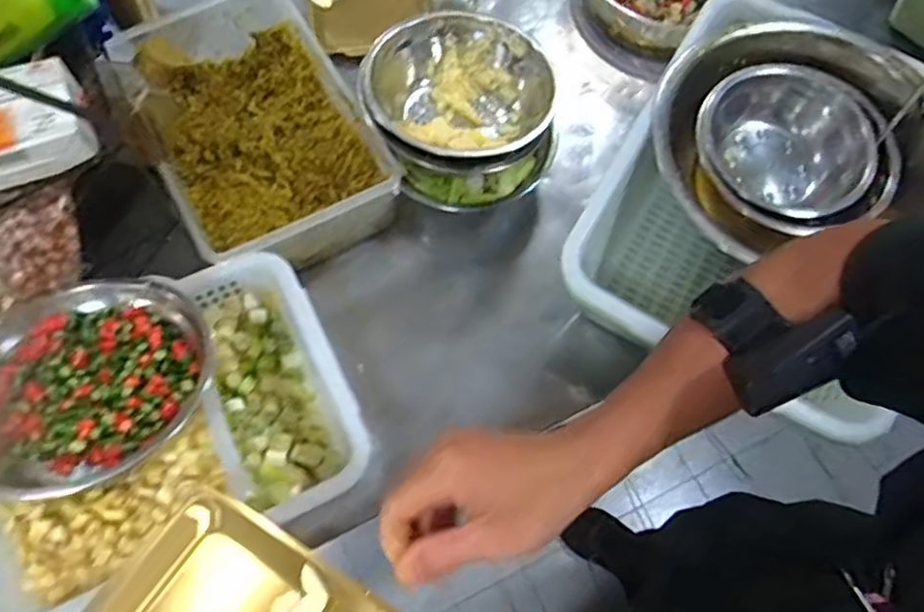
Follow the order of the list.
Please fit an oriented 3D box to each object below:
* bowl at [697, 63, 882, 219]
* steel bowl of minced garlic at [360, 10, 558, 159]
[{"bbox_3d":[0.316,-0.153,0.693,0.163,0.071,0.163,1,68,-2],"label":"bowl"},{"bbox_3d":[-0.001,-0.210,0.693,0.168,0.086,0.178,1,68,-2],"label":"steel bowl of minced garlic"}]

